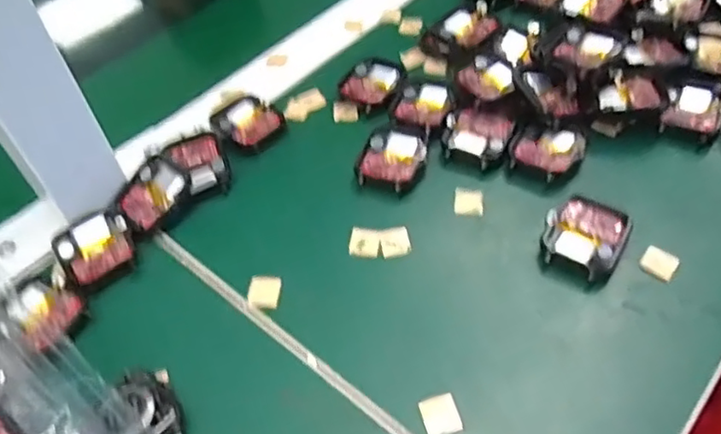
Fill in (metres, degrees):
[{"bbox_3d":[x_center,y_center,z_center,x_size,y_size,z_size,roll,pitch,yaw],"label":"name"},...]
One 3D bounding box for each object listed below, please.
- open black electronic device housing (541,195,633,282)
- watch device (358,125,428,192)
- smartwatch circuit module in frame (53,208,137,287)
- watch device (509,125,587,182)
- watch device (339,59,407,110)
[{"bbox_3d":[0.115,0.009,0.318,0.038,0.012,0.046,24,56,24],"label":"open black electronic device housing"},{"bbox_3d":[0.019,-0.035,0.364,0.037,0.007,0.046,9,51,13],"label":"watch device"},{"bbox_3d":[-0.143,0.015,0.337,0.038,0.010,0.040,-29,53,-18],"label":"smartwatch circuit module in frame"},{"bbox_3d":[0.108,-0.039,0.358,0.036,0.009,0.044,29,59,27],"label":"watch device"},{"bbox_3d":[0.009,-0.088,0.410,0.040,0.010,0.044,-3,50,4],"label":"watch device"}]

